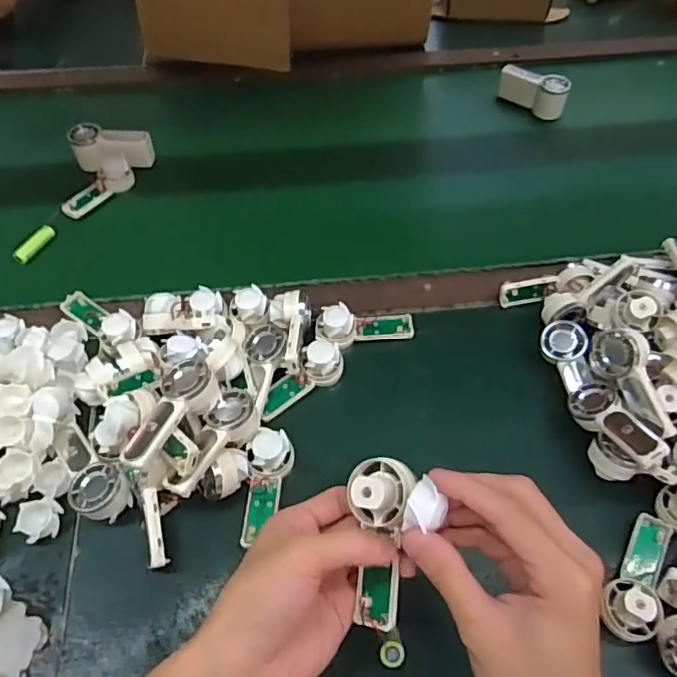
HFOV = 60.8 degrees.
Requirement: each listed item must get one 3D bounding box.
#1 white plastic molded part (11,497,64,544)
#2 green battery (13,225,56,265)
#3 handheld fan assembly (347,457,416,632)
[{"bbox_3d":[-0.230,0.140,0.444,0.031,0.011,0.032,0,55,0],"label":"white plastic molded part"},{"bbox_3d":[-0.330,-0.102,0.627,0.016,0.013,0.056,17,57,12],"label":"green battery"},{"bbox_3d":[0.024,0.117,0.334,0.034,0.028,0.091,3,85,2],"label":"handheld fan assembly"}]

